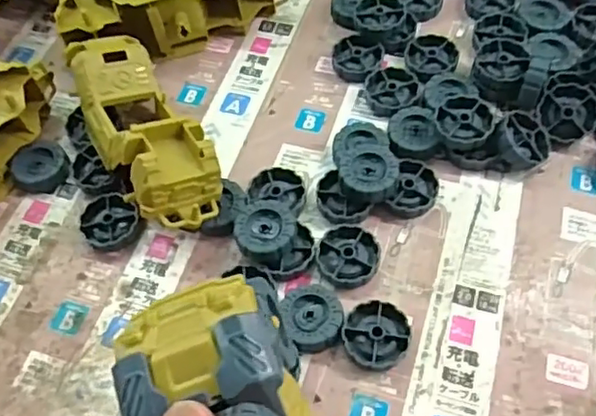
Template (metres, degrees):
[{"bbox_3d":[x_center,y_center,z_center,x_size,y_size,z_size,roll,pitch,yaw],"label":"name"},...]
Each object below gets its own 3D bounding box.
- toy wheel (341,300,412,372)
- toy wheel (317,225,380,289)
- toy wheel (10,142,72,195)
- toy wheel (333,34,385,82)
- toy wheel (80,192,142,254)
[{"bbox_3d":[0.045,0.075,0.368,0.039,0.012,0.039,-2,59,3],"label":"toy wheel"},{"bbox_3d":[0.032,0.031,0.396,0.037,0.011,0.039,-2,59,3],"label":"toy wheel"},{"bbox_3d":[-0.182,-0.029,0.447,0.039,0.013,0.038,-2,59,3],"label":"toy wheel"},{"bbox_3d":[0.045,-0.113,0.482,0.037,0.016,0.037,-2,59,3],"label":"toy wheel"},{"bbox_3d":[-0.125,0.010,0.422,0.037,0.012,0.041,-30,62,-14],"label":"toy wheel"}]

